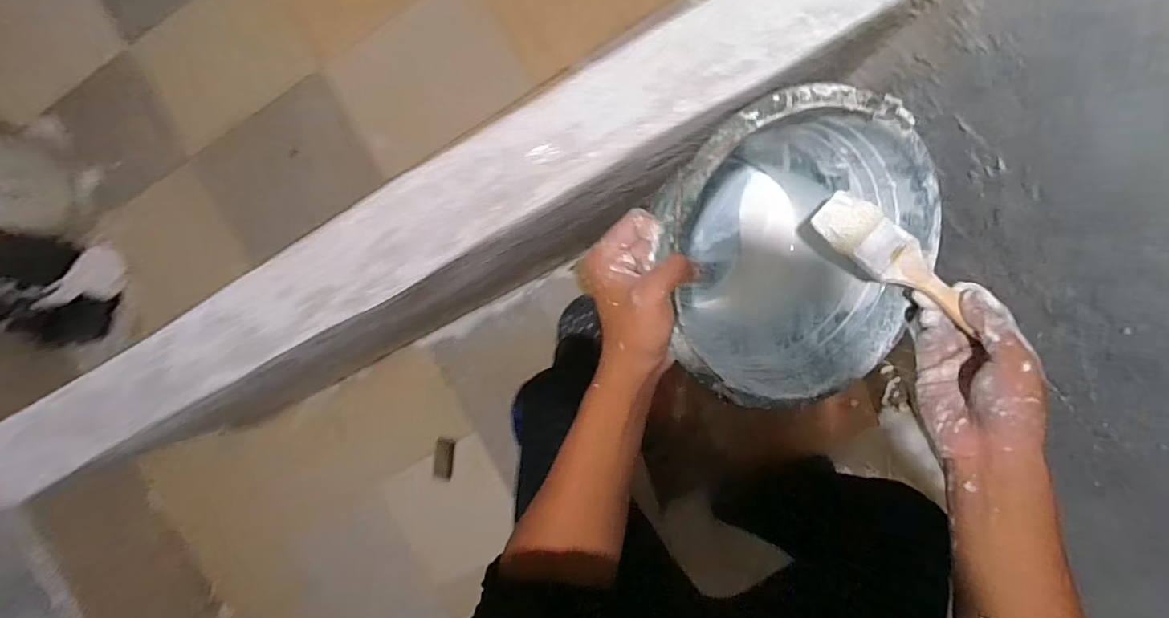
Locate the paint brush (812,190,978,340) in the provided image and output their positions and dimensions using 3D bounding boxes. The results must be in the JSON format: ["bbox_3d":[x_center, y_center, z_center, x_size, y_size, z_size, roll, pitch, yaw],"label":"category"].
[{"bbox_3d":[0.252,-0.039,0.419,0.142,0.010,0.043,44,97,12],"label":"paint brush"}]

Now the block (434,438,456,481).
[{"bbox_3d":[-0.335,0.360,1.242,0.045,0.015,0.107,10,95,5],"label":"block"}]

